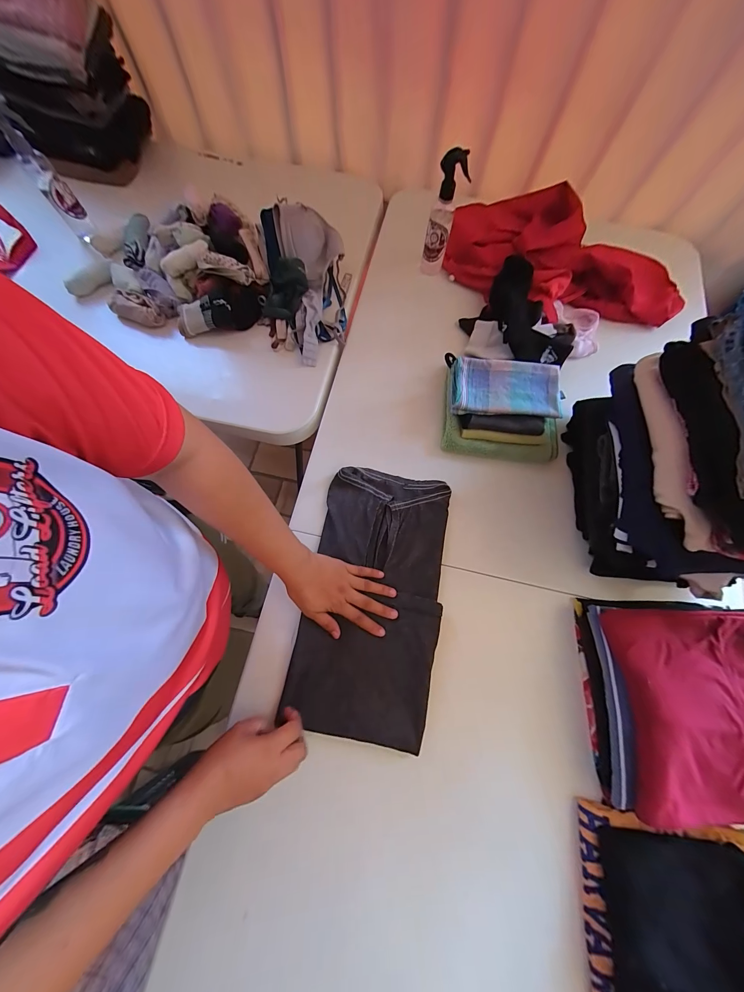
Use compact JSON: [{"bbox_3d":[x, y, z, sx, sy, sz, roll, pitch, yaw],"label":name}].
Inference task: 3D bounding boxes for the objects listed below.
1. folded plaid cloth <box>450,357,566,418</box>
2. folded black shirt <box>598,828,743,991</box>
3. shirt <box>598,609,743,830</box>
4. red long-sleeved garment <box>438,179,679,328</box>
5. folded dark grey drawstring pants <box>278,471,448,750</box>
[{"bbox_3d":[0.234,-0.186,0.542,0.187,0.017,0.098,4,83,0],"label":"folded plaid cloth"},{"bbox_3d":[0.366,0.501,0.346,0.176,0.043,0.174,5,72,1],"label":"folded black shirt"},{"bbox_3d":[0.420,0.269,0.386,0.202,0.049,0.237,1,72,0],"label":"shirt"},{"bbox_3d":[0.382,-0.479,0.658,0.274,0.102,0.460,-42,77,-13],"label":"red long-sleeved garment"},{"bbox_3d":[0.005,0.146,0.482,0.199,0.019,0.385,9,71,3],"label":"folded dark grey drawstring pants"}]

